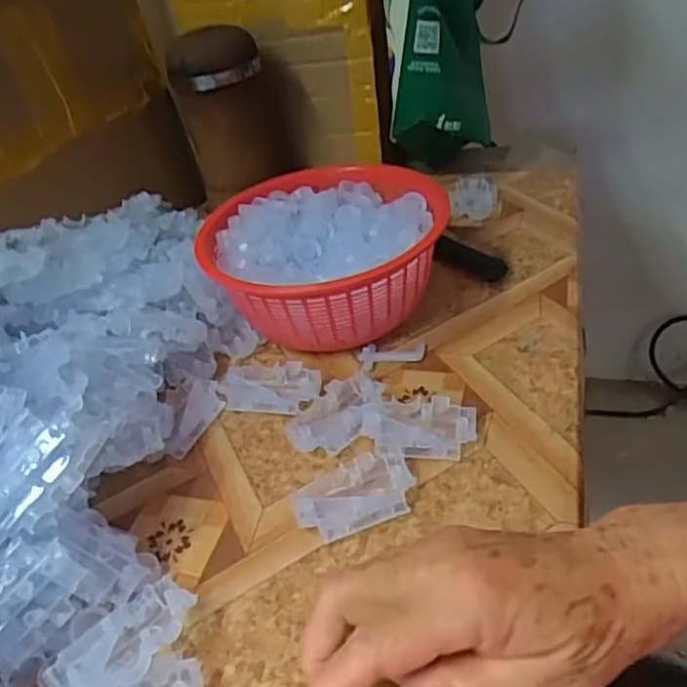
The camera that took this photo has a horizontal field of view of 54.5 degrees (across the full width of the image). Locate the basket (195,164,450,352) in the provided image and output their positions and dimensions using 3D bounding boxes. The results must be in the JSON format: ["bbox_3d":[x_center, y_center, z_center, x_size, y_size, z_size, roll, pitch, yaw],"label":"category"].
[{"bbox_3d":[-0.013,-0.067,0.524,0.177,0.076,0.194,-4,37,7],"label":"basket"}]

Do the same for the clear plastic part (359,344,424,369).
[{"bbox_3d":[0.035,0.007,0.483,0.047,0.006,0.024,-2,38,10],"label":"clear plastic part"}]

